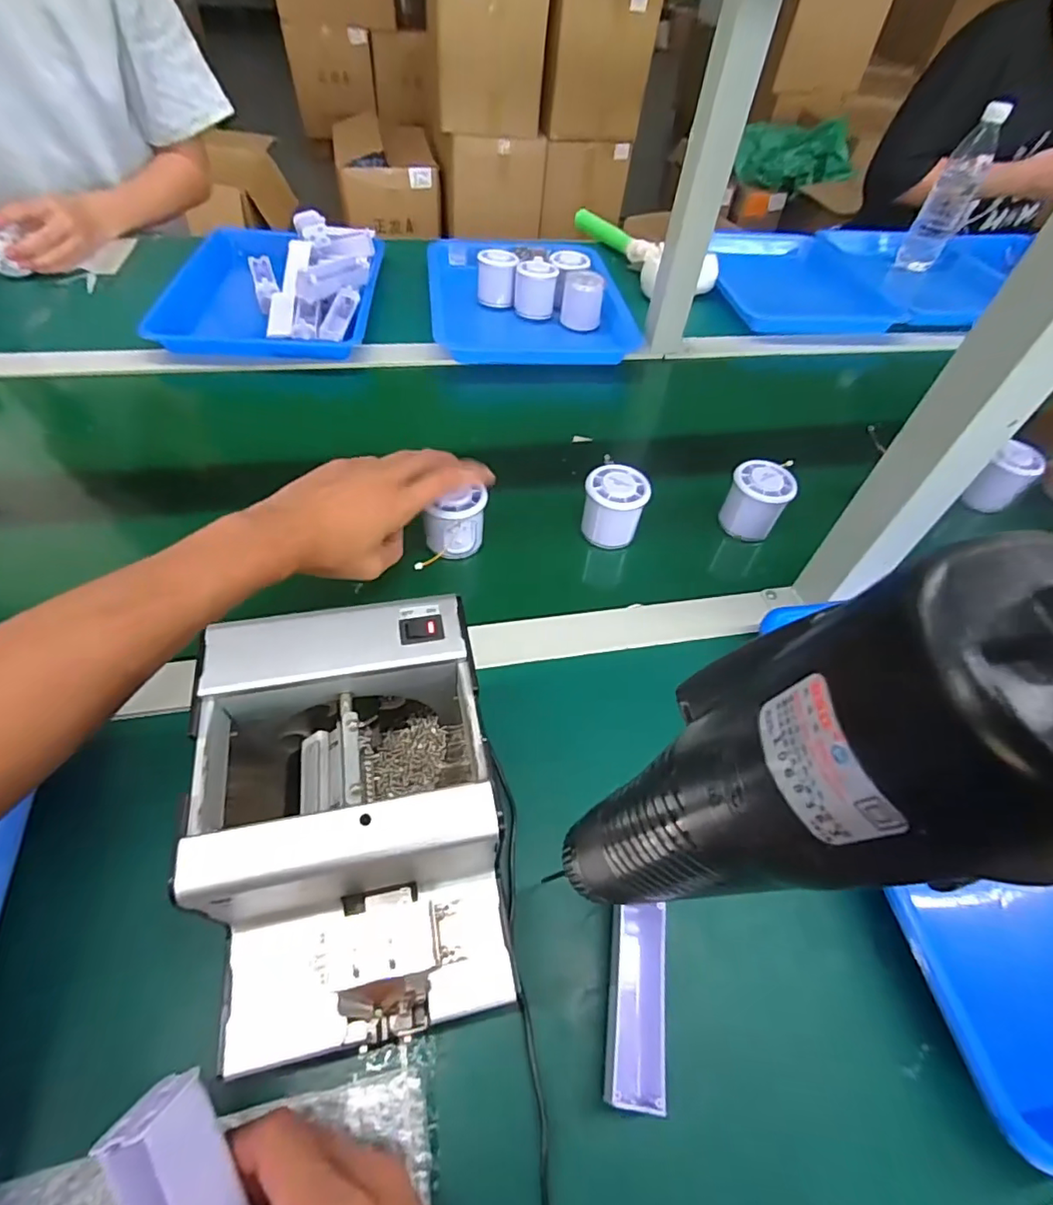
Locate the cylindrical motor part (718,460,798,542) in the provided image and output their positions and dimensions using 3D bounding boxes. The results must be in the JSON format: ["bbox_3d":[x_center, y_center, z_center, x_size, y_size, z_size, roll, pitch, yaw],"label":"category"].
[{"bbox_3d":[0.222,-0.099,0.545,0.053,0.059,0.048,23,53,12],"label":"cylindrical motor part"}]

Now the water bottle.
[{"bbox_3d":[0.743,-0.702,0.986,0.077,0.244,0.076,28,54,15],"label":"water bottle"}]

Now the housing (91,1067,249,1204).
[{"bbox_3d":[-0.122,0.238,0.214,0.033,0.024,0.101,-31,91,-26],"label":"housing"}]

